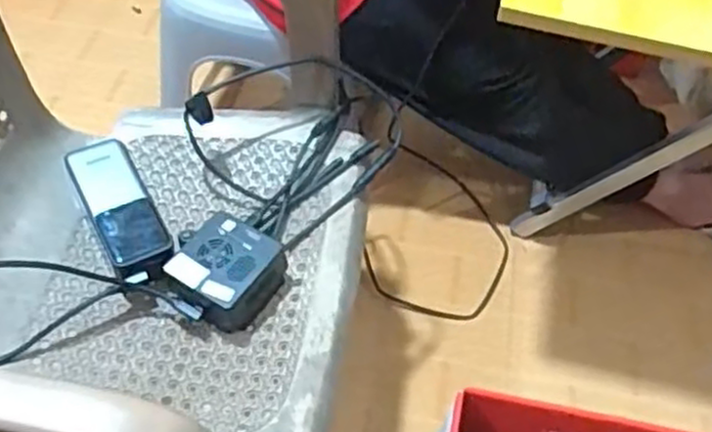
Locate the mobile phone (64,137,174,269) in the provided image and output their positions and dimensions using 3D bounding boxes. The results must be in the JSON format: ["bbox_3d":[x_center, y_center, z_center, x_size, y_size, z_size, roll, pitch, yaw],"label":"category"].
[{"bbox_3d":[-0.208,-0.014,0.640,0.053,0.016,0.123,-27,68,-13],"label":"mobile phone"}]

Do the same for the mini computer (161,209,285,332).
[{"bbox_3d":[-0.112,0.047,0.627,0.086,0.049,0.078,30,56,17],"label":"mini computer"}]

